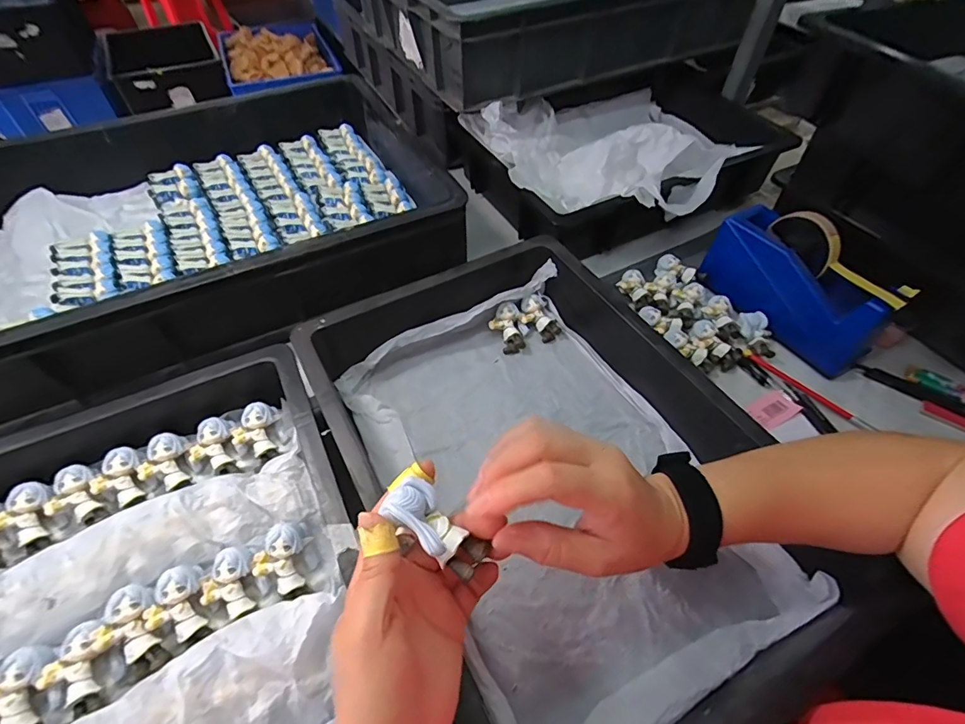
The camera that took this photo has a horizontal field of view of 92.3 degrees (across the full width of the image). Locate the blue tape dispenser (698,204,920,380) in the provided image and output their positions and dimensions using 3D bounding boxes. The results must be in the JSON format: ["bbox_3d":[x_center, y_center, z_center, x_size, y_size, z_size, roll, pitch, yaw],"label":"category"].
[{"bbox_3d":[0.346,-0.096,0.515,0.056,0.124,0.197,-30,58,-22],"label":"blue tape dispenser"}]

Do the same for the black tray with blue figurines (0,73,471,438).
[{"bbox_3d":[-0.361,-0.181,0.597,0.576,0.109,0.424,-23,56,-18],"label":"black tray with blue figurines"}]

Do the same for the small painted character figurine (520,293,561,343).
[{"bbox_3d":[0.070,-0.053,0.564,0.037,0.018,0.060,-29,81,-22],"label":"small painted character figurine"}]

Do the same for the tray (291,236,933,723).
[{"bbox_3d":[0.052,0.087,0.419,0.303,0.100,0.442,-23,56,-18],"label":"tray"}]

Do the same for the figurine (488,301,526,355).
[{"bbox_3d":[0.030,-0.041,0.556,0.037,0.017,0.063,-11,73,-9],"label":"figurine"}]

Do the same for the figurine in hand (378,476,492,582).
[{"bbox_3d":[-0.026,0.088,0.249,0.055,0.025,0.028,35,59,23],"label":"figurine in hand"}]

